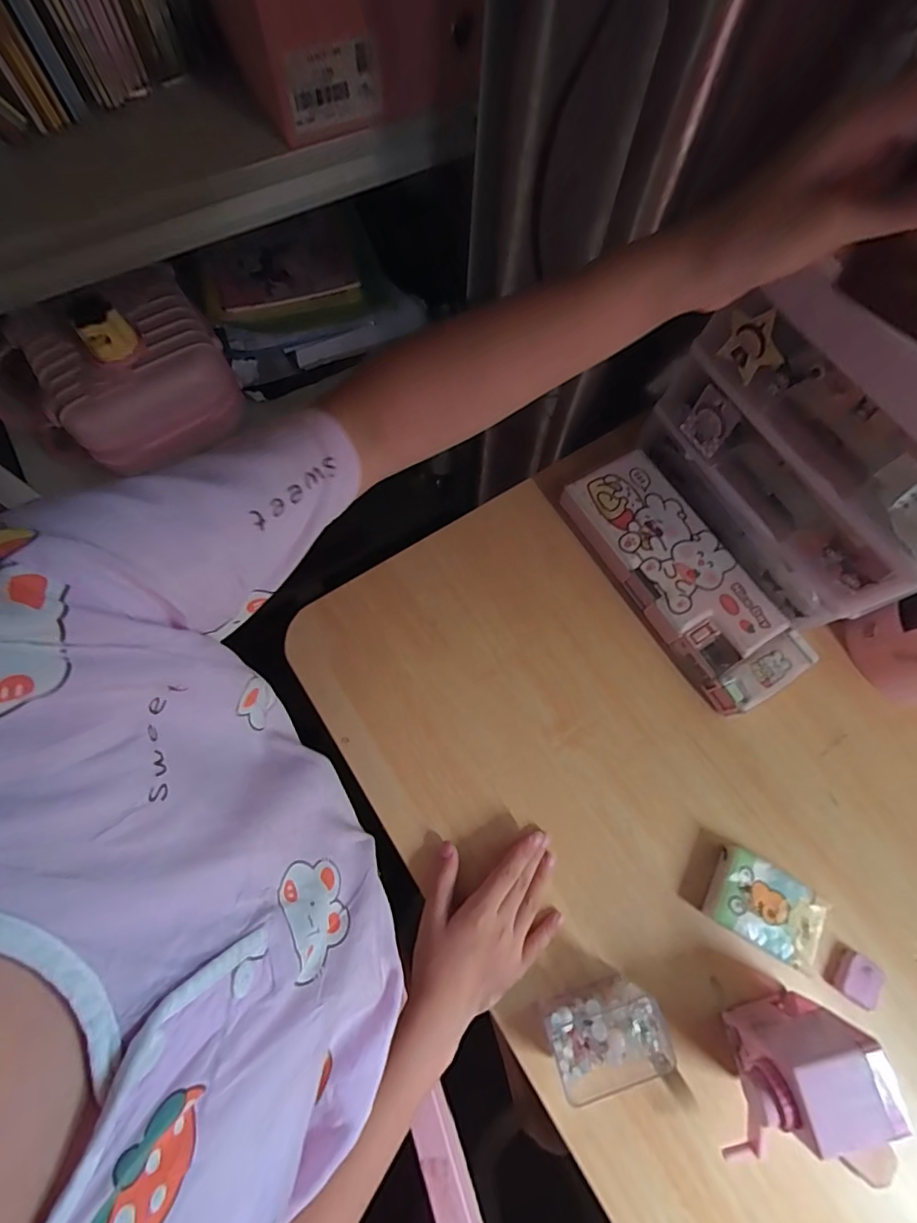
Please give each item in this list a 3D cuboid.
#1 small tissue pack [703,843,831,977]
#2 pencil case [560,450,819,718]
[{"bbox_3d":[0.222,0.213,0.367,0.071,0.022,0.055,28,72,7],"label":"small tissue pack"},{"bbox_3d":[0.193,-0.031,0.439,0.084,0.030,0.231,-30,75,-12],"label":"pencil case"}]

